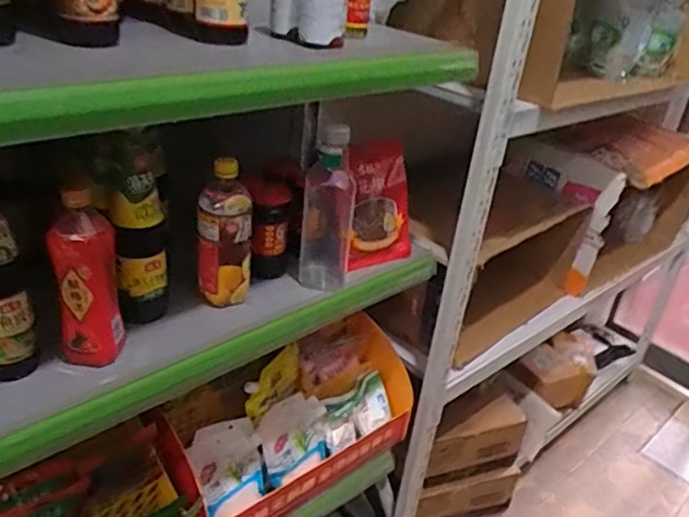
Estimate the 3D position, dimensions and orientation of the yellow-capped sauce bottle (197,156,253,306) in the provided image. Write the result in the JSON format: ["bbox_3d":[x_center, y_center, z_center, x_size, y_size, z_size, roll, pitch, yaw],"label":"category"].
[{"bbox_3d":[-0.166,-0.038,0.873,0.071,0.202,0.089,2,28,-10],"label":"yellow-capped sauce bottle"}]

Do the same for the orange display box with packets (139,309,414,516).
[{"bbox_3d":[-0.100,0.290,1.150,0.531,0.249,0.189,-20,38,-41],"label":"orange display box with packets"}]

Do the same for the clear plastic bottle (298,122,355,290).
[{"bbox_3d":[-0.021,-0.080,0.948,0.075,0.259,0.082,7,28,-1],"label":"clear plastic bottle"}]

